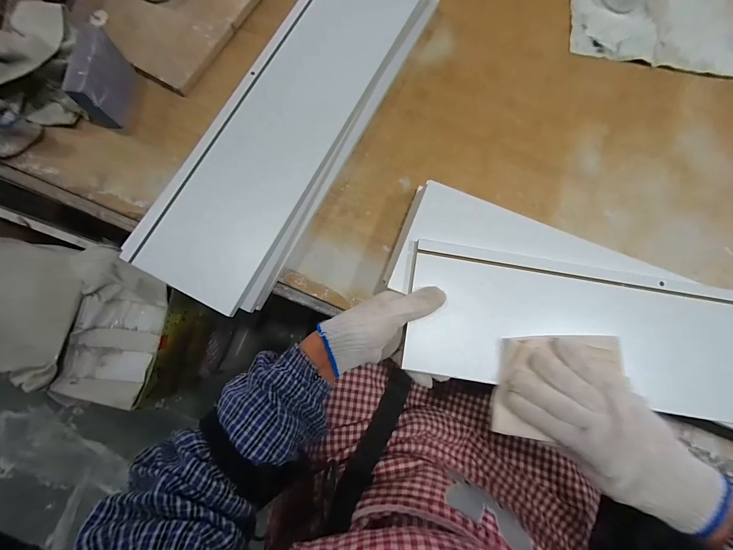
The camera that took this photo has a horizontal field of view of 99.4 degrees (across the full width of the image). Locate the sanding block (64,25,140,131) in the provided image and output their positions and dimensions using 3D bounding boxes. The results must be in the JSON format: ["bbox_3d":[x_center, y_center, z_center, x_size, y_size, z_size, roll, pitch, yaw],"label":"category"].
[{"bbox_3d":[-0.345,-0.258,0.406,0.029,0.067,0.100,3,80,0],"label":"sanding block"}]

